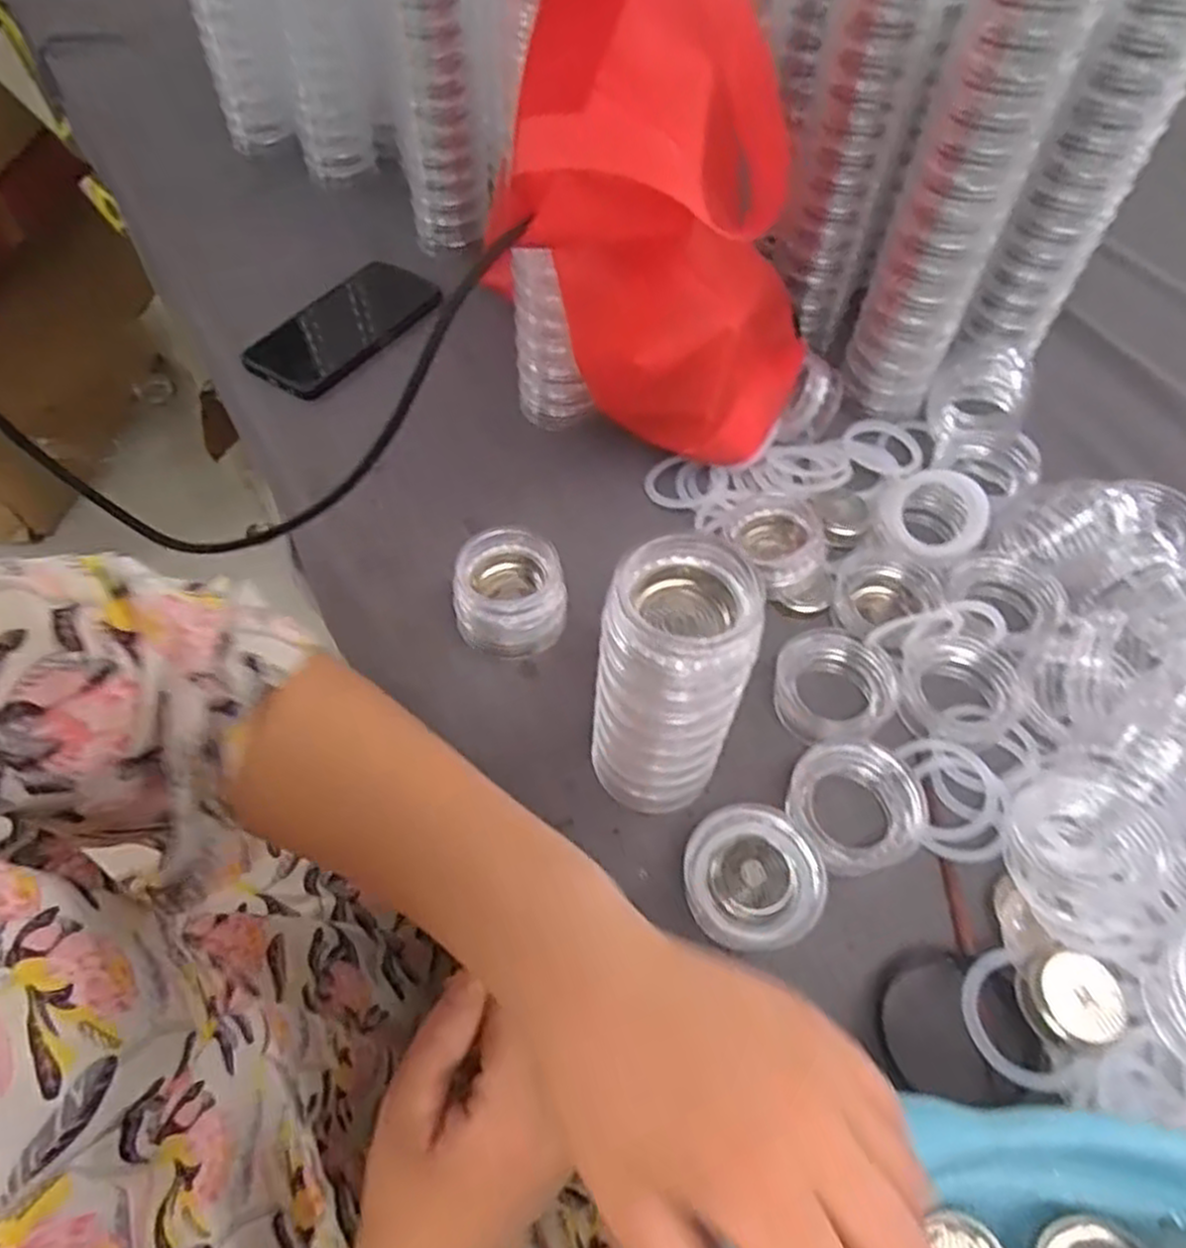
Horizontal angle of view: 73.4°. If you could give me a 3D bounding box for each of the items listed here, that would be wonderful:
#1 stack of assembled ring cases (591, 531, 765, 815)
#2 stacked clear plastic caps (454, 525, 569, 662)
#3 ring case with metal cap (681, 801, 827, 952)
[{"bbox_3d":[0.036,0.032,0.379,0.061,0.150,0.062,-12,58,-10],"label":"stack of assembled ring cases"},{"bbox_3d":[-0.052,-0.017,0.495,0.065,0.057,0.064,-19,60,-14],"label":"stacked clear plastic caps"},{"bbox_3d":[0.080,0.133,0.410,0.067,0.041,0.068,-6,57,-6],"label":"ring case with metal cap"}]

